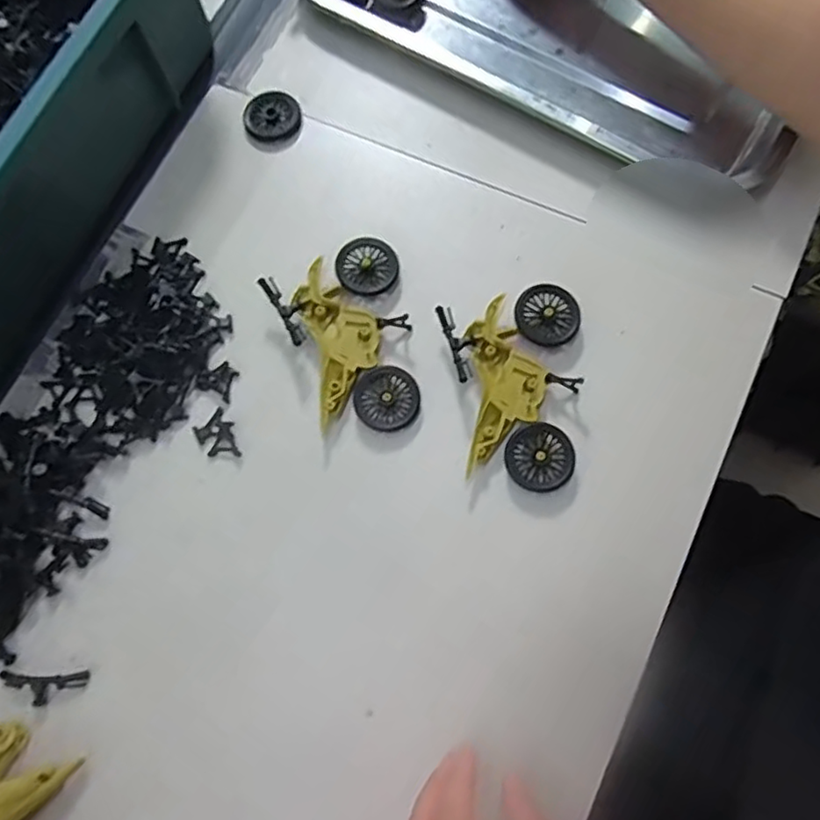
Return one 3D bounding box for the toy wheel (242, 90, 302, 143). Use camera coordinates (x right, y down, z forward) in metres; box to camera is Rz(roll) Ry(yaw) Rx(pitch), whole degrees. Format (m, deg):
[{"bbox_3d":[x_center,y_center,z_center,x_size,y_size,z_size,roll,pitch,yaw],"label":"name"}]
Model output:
[{"bbox_3d":[-0.092,-0.196,0.425,0.037,0.007,0.033,-40,77,-7],"label":"toy wheel"}]

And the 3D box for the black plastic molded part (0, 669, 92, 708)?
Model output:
[{"bbox_3d":[-0.195,0.147,0.336,0.047,0.006,0.017,-1,76,3],"label":"black plastic molded part"}]

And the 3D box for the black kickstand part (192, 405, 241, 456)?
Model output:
[{"bbox_3d":[-0.111,0.016,0.369,0.021,0.004,0.030,-37,76,-6],"label":"black kickstand part"}]

